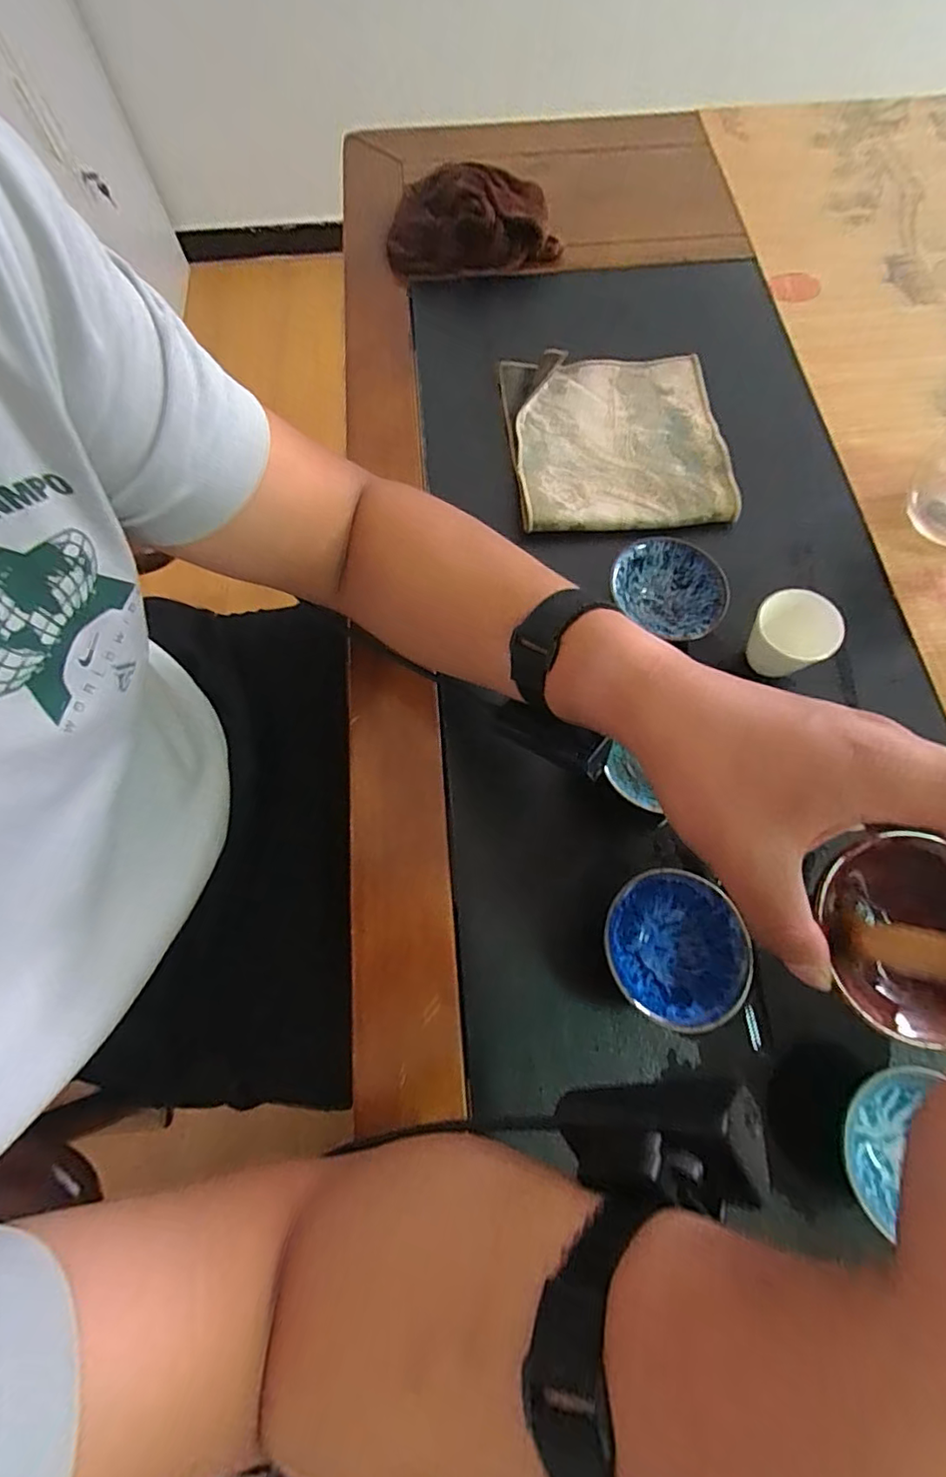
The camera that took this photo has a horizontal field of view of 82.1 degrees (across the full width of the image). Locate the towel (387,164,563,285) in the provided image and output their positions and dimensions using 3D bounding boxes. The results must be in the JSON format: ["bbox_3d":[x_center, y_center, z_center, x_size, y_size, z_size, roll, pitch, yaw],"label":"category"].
[{"bbox_3d":[-0.002,-0.510,0.538,0.161,0.055,0.071,-13,70,-4],"label":"towel"}]

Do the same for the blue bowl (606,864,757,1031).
[{"bbox_3d":[0.119,0.126,0.329,0.081,0.035,0.082,0,70,0],"label":"blue bowl"}]

